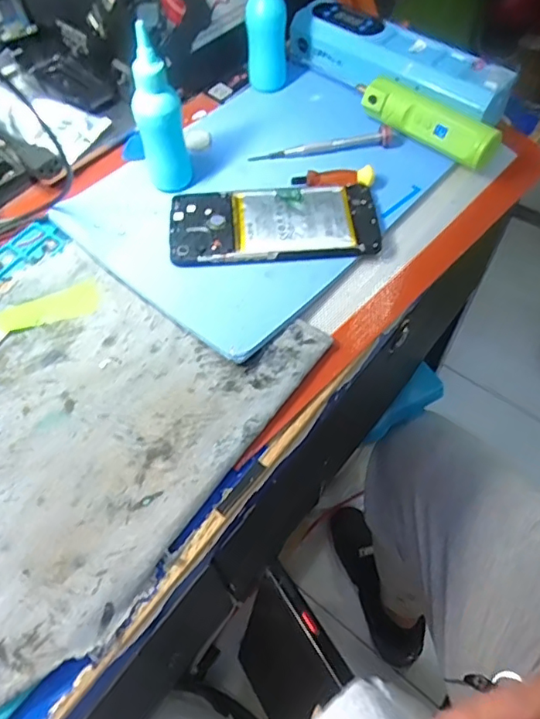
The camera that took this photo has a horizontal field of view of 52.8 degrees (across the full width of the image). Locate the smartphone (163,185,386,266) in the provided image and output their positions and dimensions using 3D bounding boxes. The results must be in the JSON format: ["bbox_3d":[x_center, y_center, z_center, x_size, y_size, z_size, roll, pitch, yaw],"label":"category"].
[{"bbox_3d":[0.003,-0.107,0.422,0.156,0.010,0.074,-4,58,0],"label":"smartphone"}]

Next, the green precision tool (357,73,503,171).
[{"bbox_3d":[0.130,-0.203,0.460,0.131,0.037,0.029,35,65,22],"label":"green precision tool"}]

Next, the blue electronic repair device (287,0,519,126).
[{"bbox_3d":[0.113,-0.269,0.496,0.210,0.042,0.054,36,66,22],"label":"blue electronic repair device"}]

